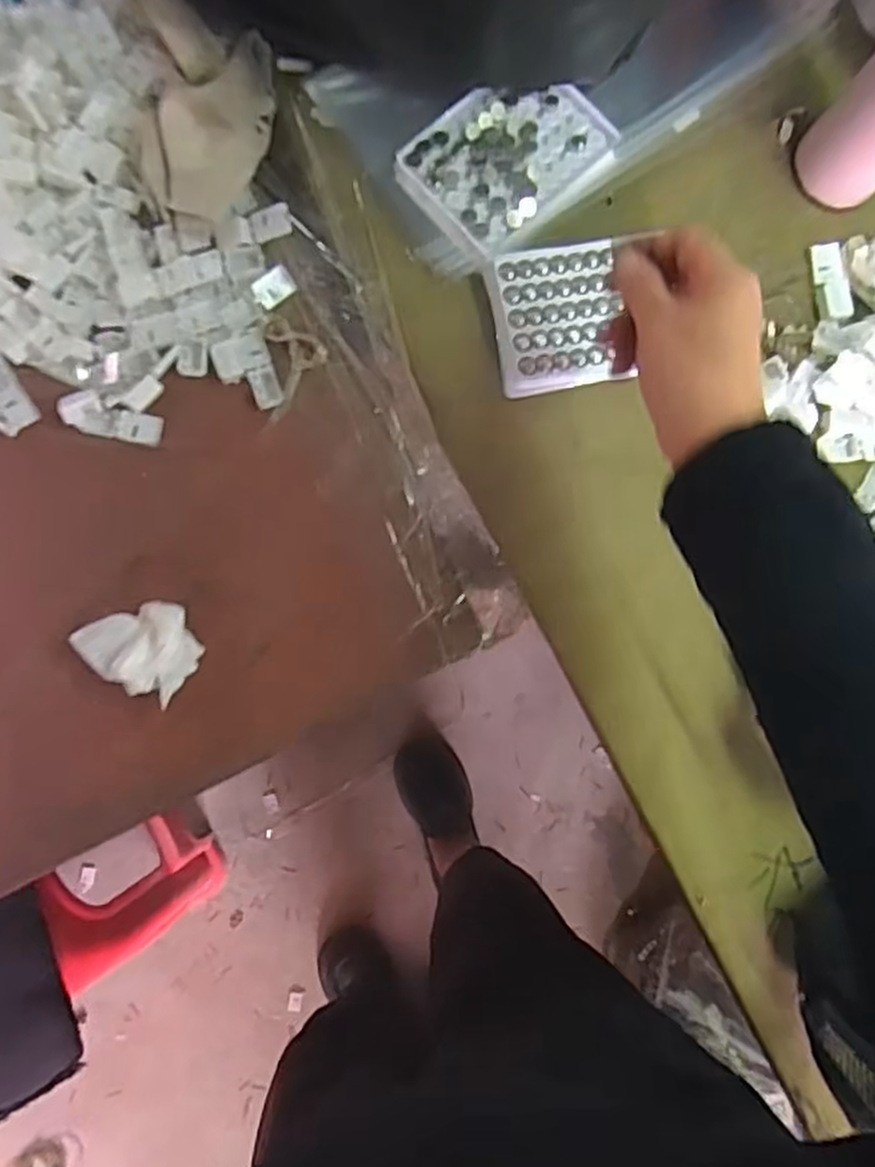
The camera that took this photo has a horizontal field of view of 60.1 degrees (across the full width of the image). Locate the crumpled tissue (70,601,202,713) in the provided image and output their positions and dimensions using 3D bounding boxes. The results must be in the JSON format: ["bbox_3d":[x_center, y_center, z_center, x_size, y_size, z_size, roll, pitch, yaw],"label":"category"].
[{"bbox_3d":[-0.192,0.039,0.497,0.074,0.037,0.061,34,84,-2],"label":"crumpled tissue"}]

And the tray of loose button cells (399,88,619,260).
[{"bbox_3d":[0.049,-0.294,0.514,0.131,0.010,0.092,-42,90,-7],"label":"tray of loose button cells"}]

